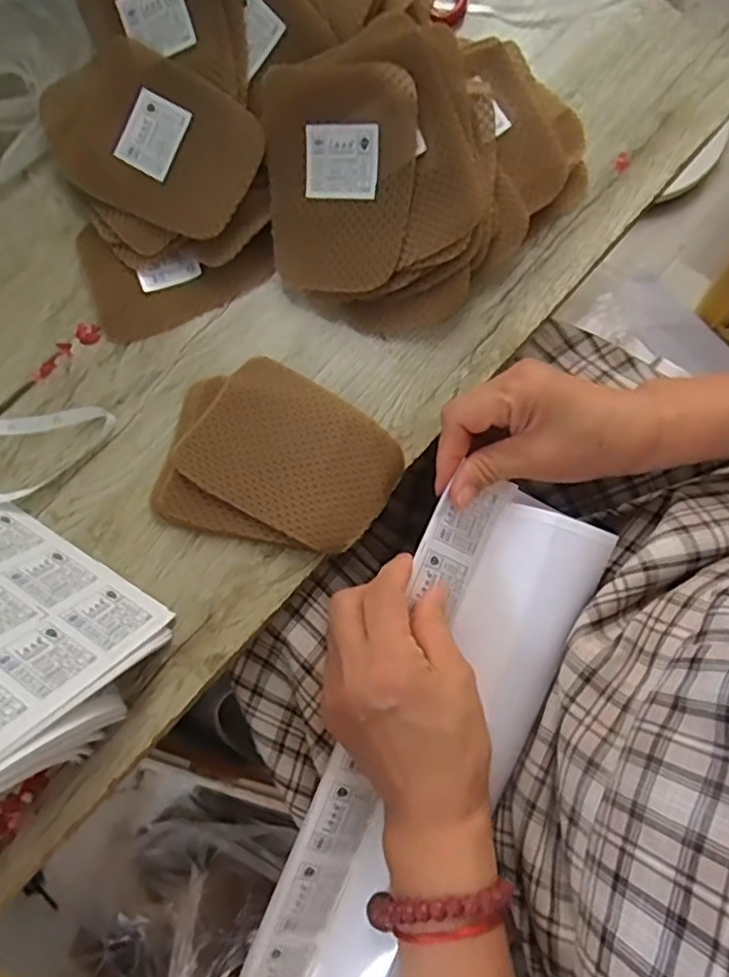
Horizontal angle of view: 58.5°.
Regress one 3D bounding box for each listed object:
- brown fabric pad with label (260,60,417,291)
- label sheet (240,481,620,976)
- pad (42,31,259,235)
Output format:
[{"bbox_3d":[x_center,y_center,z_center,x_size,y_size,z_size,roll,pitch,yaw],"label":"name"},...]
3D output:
[{"bbox_3d":[-0.018,-0.184,0.391,0.091,0.012,0.120,7,108,15],"label":"brown fabric pad with label"},{"bbox_3d":[0.026,0.161,0.354,0.099,0.041,0.330,27,87,7],"label":"label sheet"},{"bbox_3d":[-0.141,-0.225,0.417,0.154,0.007,0.093,32,100,9],"label":"pad"}]

